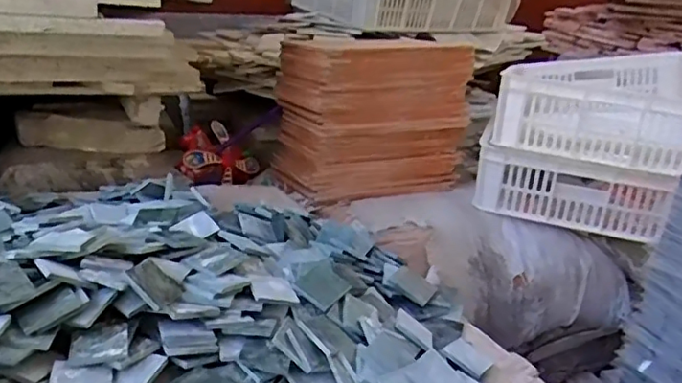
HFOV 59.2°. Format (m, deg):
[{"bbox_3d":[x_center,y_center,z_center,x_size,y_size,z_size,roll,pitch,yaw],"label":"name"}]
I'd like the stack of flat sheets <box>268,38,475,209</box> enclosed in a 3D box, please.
[{"bbox_3d":[0.072,-0.168,1.328,0.380,0.297,0.211,-7,24,-26],"label":"stack of flat sheets"}]

